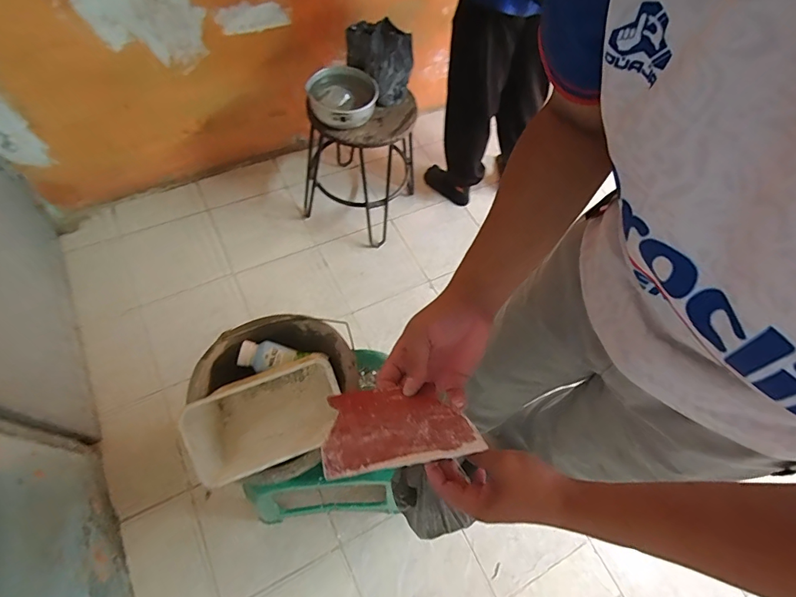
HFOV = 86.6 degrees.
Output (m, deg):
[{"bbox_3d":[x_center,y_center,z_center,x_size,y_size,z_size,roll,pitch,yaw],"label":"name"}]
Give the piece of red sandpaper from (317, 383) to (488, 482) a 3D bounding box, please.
[{"bbox_3d":[-0.004,0.106,0.366,0.122,0.004,0.108,-6,20,-12],"label":"piece of red sandpaper"}]

